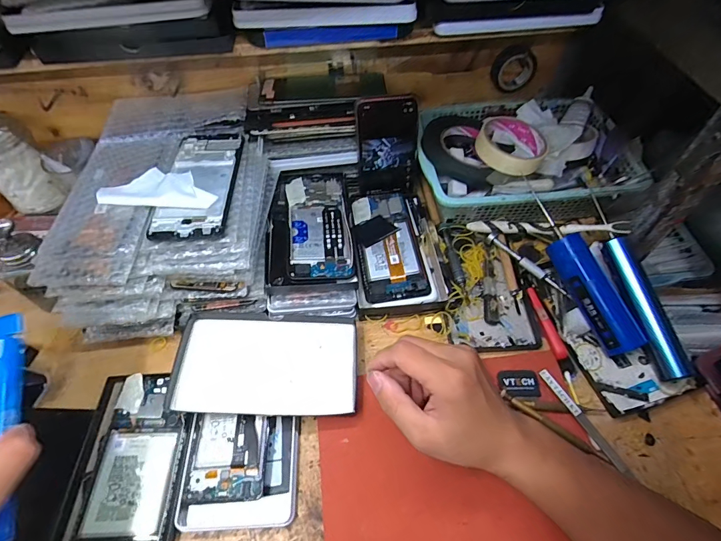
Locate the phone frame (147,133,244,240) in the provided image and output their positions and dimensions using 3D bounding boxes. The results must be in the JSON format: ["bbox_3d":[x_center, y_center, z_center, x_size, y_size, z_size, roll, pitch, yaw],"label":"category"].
[{"bbox_3d":[-0.168,-0.094,0.399,0.071,0.009,0.149,-3,55,0],"label":"phone frame"}]

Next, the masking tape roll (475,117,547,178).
[{"bbox_3d":[0.196,-0.165,0.495,0.087,0.025,0.095,-1,55,1],"label":"masking tape roll"}]

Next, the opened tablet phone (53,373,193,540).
[{"bbox_3d":[-0.214,0.178,0.348,0.099,0.020,0.169,-4,55,-1],"label":"opened tablet phone"}]

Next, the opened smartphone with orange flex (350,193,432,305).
[{"bbox_3d":[0.033,-0.035,0.470,0.075,0.010,0.159,-11,56,-1],"label":"opened smartphone with orange flex"}]

